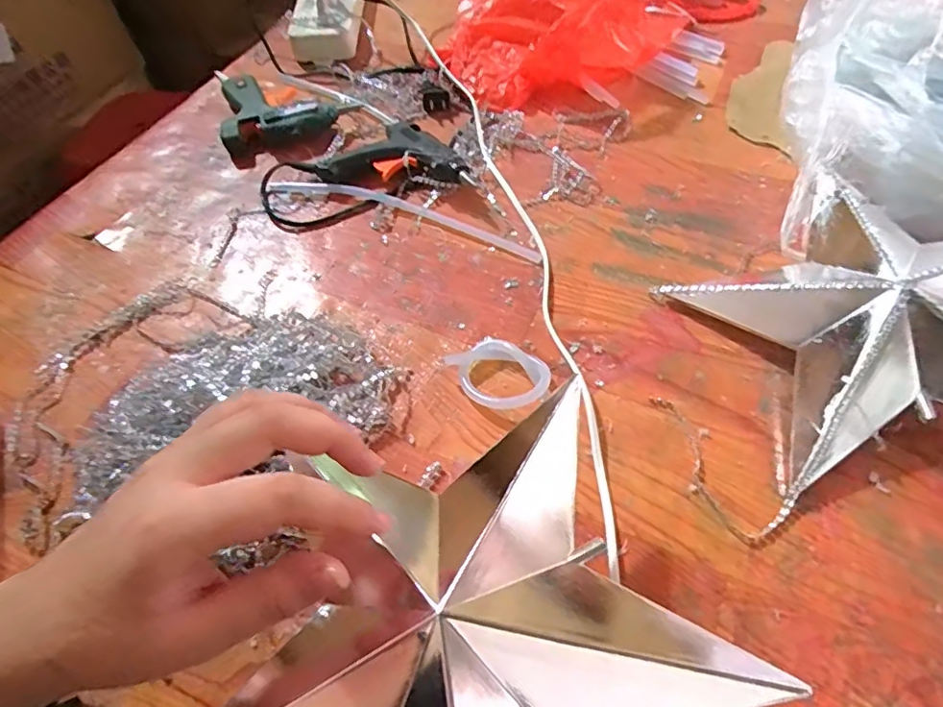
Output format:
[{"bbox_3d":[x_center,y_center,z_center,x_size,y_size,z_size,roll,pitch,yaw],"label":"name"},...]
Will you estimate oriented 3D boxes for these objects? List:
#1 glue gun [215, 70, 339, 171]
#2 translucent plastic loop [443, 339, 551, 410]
[{"bbox_3d":[-0.213,-0.257,0.571,0.106,0.031,0.136,-27,58,-13],"label":"glue gun"},{"bbox_3d":[0.019,0.013,0.391,0.076,0.016,0.049,37,66,26],"label":"translucent plastic loop"}]

